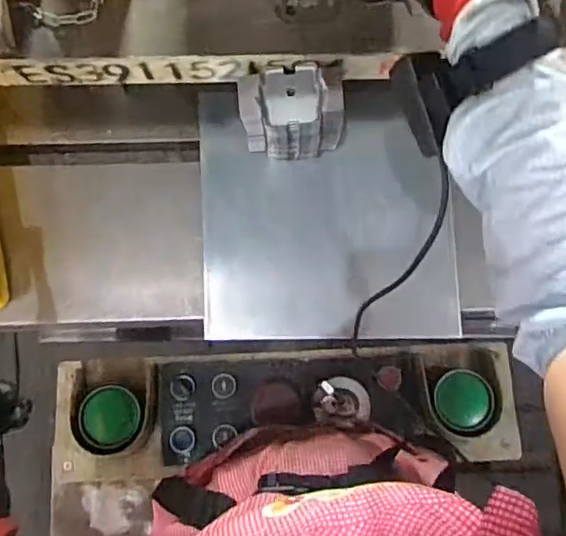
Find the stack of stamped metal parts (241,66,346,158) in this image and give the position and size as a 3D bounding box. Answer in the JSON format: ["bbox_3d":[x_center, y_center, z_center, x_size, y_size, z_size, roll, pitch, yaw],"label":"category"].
[{"bbox_3d":[0.011,-0.142,0.579,0.097,0.119,0.055,-8,82,-2],"label":"stack of stamped metal parts"}]

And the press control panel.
[{"bbox_3d":[0.003,0.173,0.728,0.545,0.078,0.145,-2,82,-2],"label":"press control panel"}]

